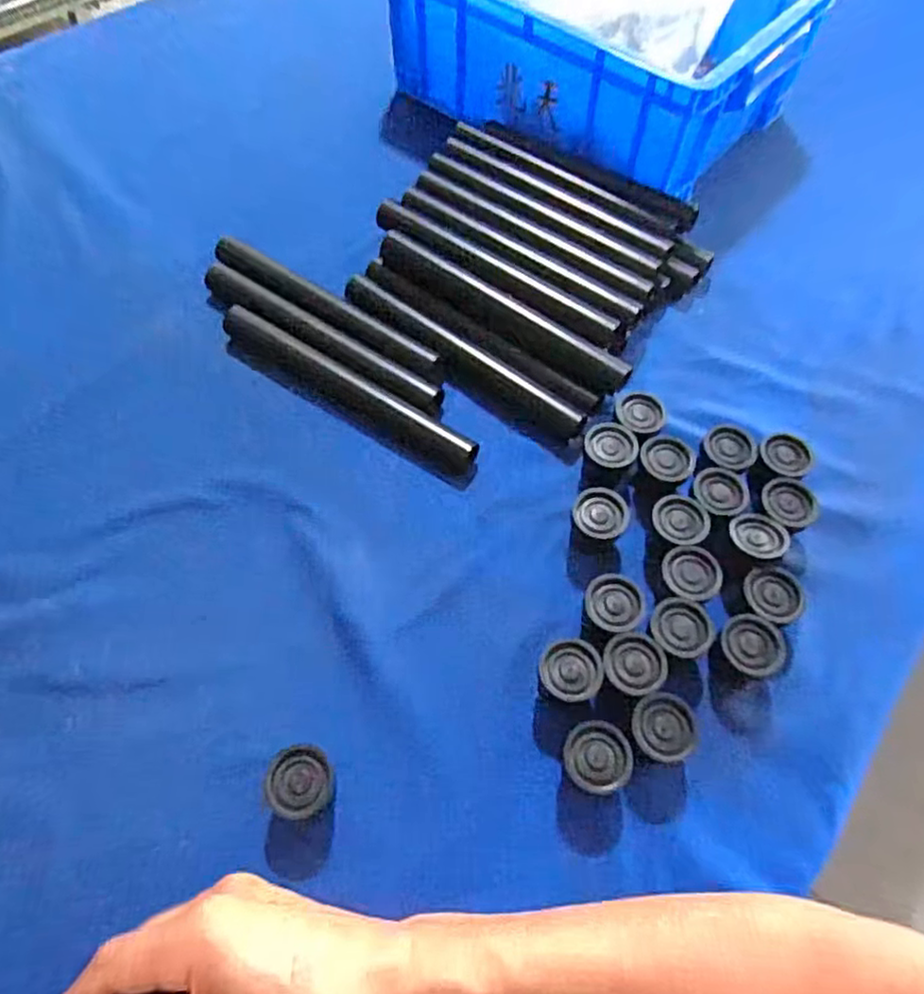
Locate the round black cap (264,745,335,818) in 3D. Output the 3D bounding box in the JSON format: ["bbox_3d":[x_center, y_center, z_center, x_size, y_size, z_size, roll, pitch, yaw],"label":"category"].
[{"bbox_3d":[-0.085,0.154,0.353,0.032,0.031,0.034,1,60,-1],"label":"round black cap"}]

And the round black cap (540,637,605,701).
[{"bbox_3d":[0.060,0.103,0.380,0.033,0.034,0.032,1,60,-1],"label":"round black cap"}]

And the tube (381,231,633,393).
[{"bbox_3d":[0.029,-0.144,0.508,0.223,0.021,0.024,34,65,17],"label":"tube"}]

